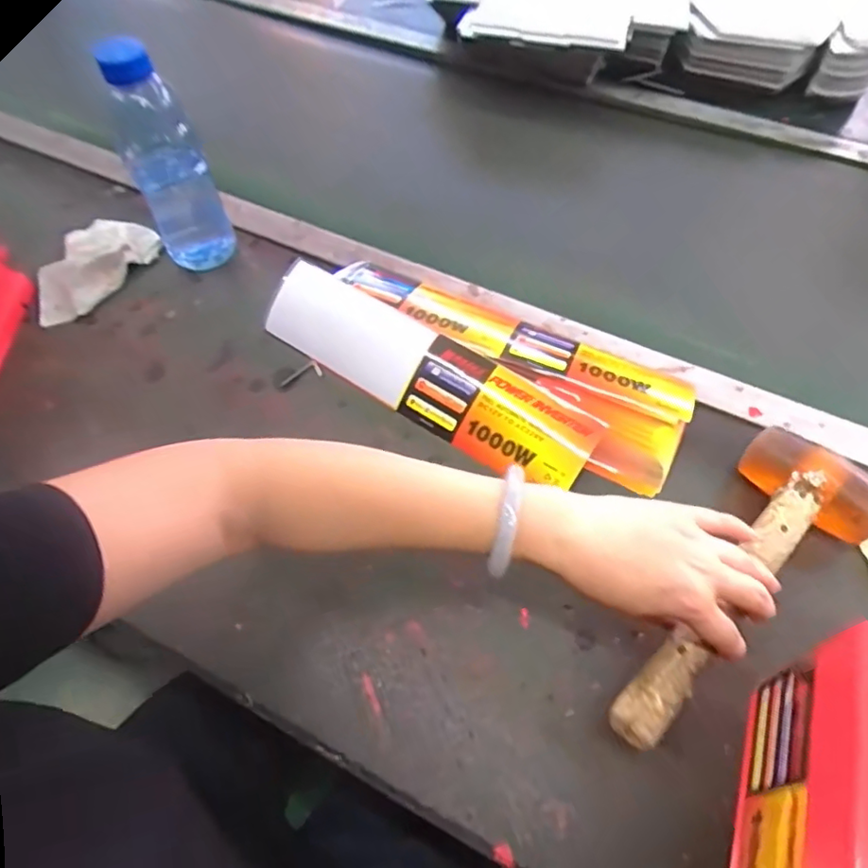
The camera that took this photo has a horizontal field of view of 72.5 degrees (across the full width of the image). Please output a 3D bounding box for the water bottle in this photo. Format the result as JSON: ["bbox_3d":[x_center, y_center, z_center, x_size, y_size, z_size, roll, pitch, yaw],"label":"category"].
[{"bbox_3d":[-0.252,-0.255,0.559,0.069,0.211,0.059,-23,62,-13],"label":"water bottle"}]

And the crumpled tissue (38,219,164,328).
[{"bbox_3d":[-0.355,-0.171,0.609,0.089,0.026,0.137,33,64,18],"label":"crumpled tissue"}]

